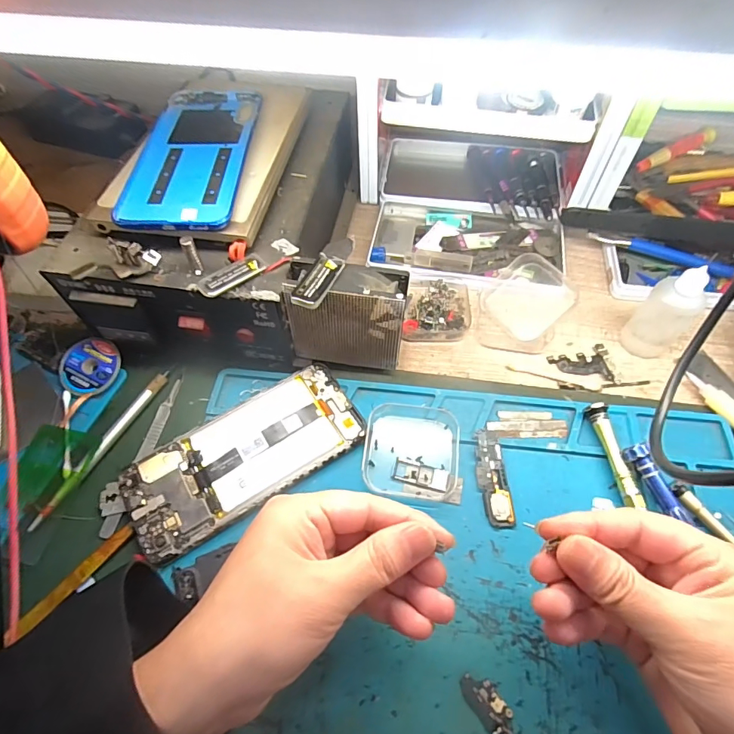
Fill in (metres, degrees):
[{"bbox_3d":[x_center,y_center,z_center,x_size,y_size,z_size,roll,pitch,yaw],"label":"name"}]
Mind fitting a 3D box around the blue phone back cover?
[{"bbox_3d":[-0.125,-0.156,0.324,0.075,0.007,0.164,1,58,0],"label":"blue phone back cover"}]

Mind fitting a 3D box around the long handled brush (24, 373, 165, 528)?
[{"bbox_3d":[-0.186,0.054,0.314,0.010,0.005,0.129,22,61,14],"label":"long handled brush"}]

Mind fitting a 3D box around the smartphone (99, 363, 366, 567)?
[{"bbox_3d":[-0.086,0.063,0.302,0.169,0.012,0.073,-29,62,-16],"label":"smartphone"}]

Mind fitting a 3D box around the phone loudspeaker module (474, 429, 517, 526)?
[{"bbox_3d":[0.084,0.074,0.300,0.019,0.004,0.065,-3,58,-1],"label":"phone loudspeaker module"}]

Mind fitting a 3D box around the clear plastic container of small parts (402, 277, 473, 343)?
[{"bbox_3d":[0.060,-0.051,0.377,0.054,0.019,0.062,7,58,5],"label":"clear plastic container of small parts"}]

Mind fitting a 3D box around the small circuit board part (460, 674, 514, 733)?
[{"bbox_3d":[0.068,0.182,0.232,0.016,0.004,0.044,-32,63,-18],"label":"small circuit board part"}]

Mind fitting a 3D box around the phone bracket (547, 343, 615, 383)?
[{"bbox_3d":[0.170,-0.006,0.353,0.046,0.004,0.031,6,58,5],"label":"phone bracket"}]

